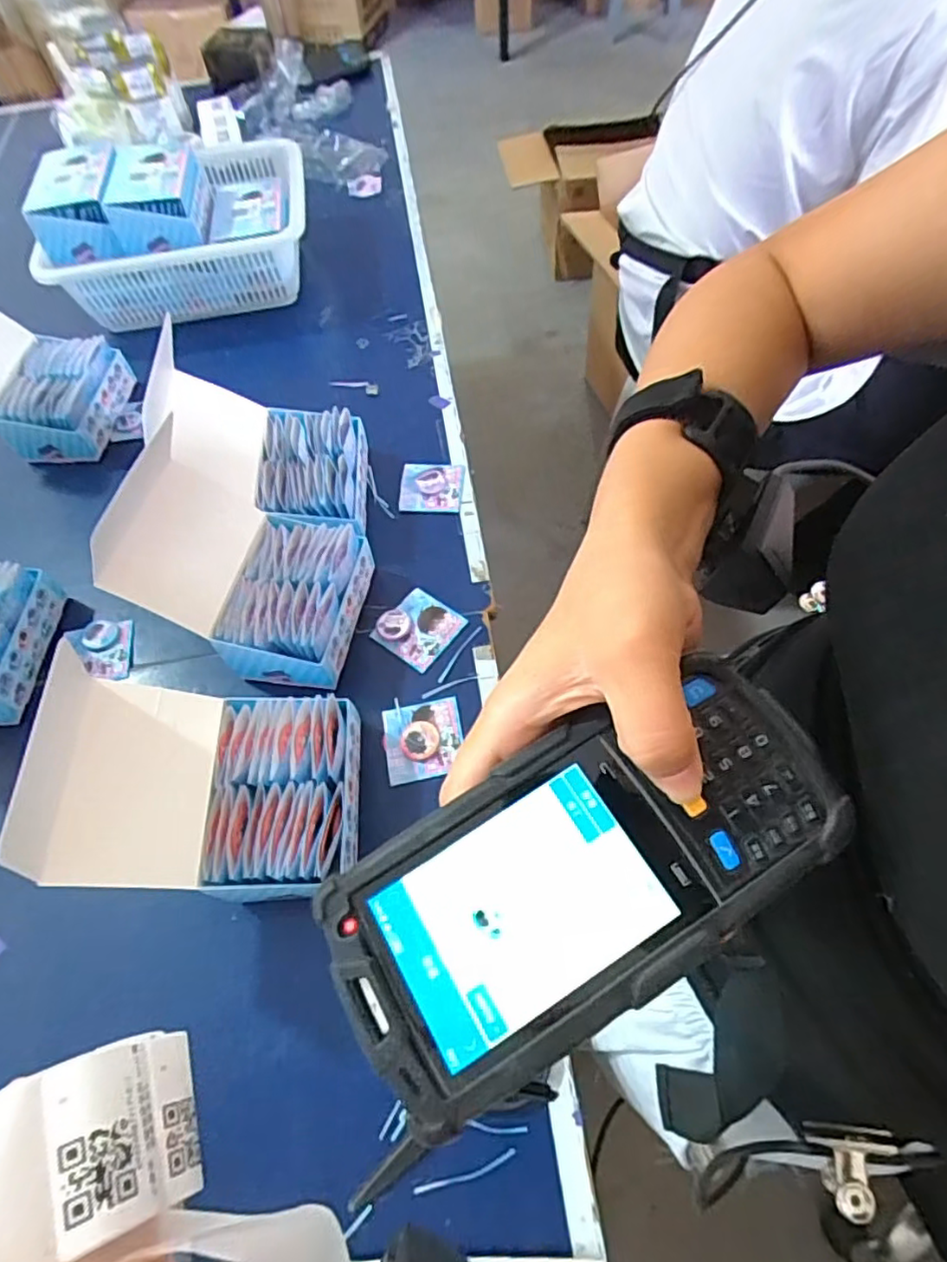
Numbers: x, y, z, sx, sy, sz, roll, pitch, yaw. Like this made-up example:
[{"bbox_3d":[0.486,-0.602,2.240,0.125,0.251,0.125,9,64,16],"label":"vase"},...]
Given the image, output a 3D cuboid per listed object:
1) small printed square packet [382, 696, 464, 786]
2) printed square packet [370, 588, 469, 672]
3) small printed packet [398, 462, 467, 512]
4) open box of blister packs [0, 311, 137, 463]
[{"bbox_3d":[-0.044,0.093,0.554,0.067,0.007,0.068,-11,60,-2],"label":"small printed square packet"},{"bbox_3d":[-0.053,-0.004,0.611,0.071,0.011,0.068,32,67,20],"label":"printed square packet"},{"bbox_3d":[-0.046,-0.160,0.707,0.069,0.008,0.063,2,68,-1],"label":"small printed packet"},{"bbox_3d":[-0.529,-0.306,0.746,0.175,0.157,0.155,8,61,8],"label":"open box of blister packs"}]

